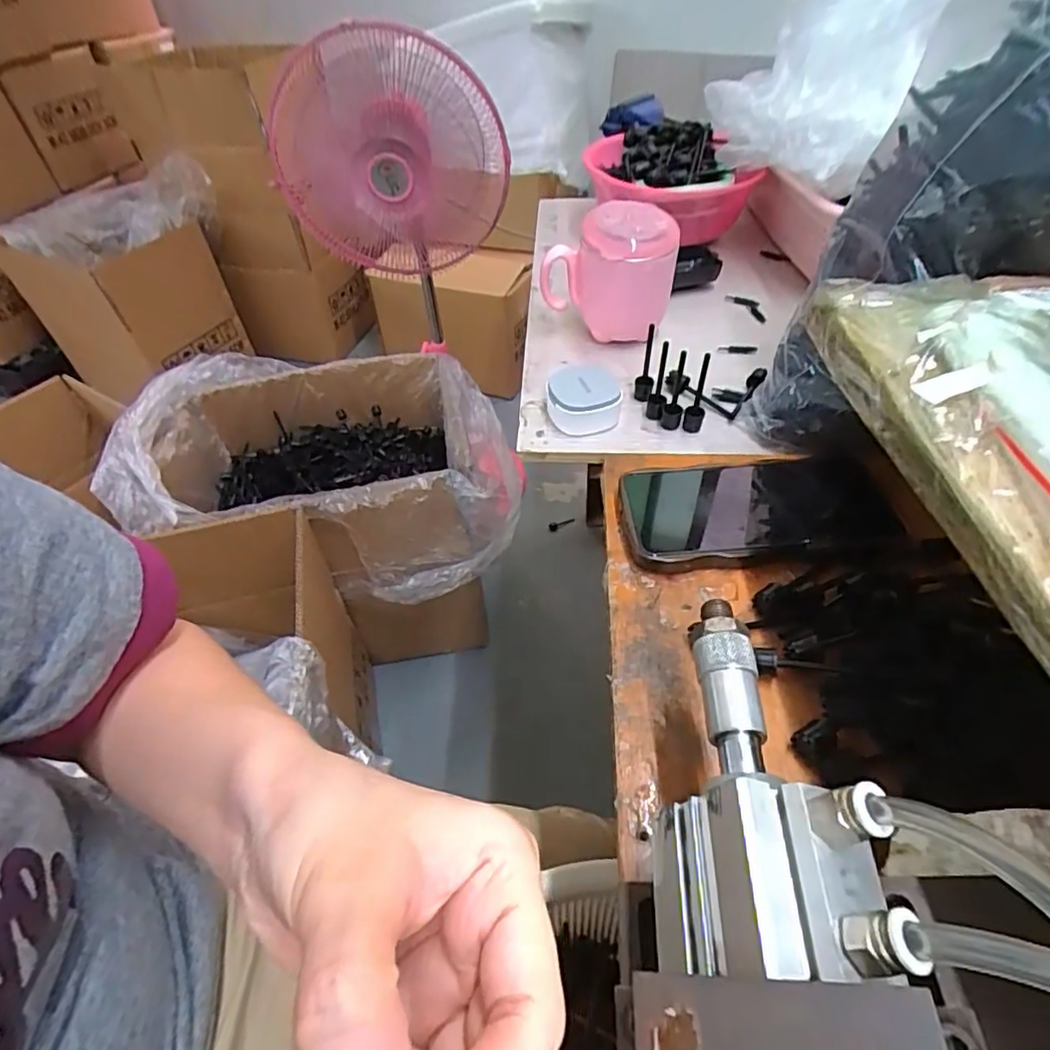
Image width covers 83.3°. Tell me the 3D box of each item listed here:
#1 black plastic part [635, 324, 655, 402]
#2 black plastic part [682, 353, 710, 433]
[{"bbox_3d":[0.094,-0.124,0.457,0.014,0.063,0.012,6,49,8],"label":"black plastic part"},{"bbox_3d":[0.128,-0.098,0.431,0.014,0.063,0.020,14,50,15],"label":"black plastic part"}]

